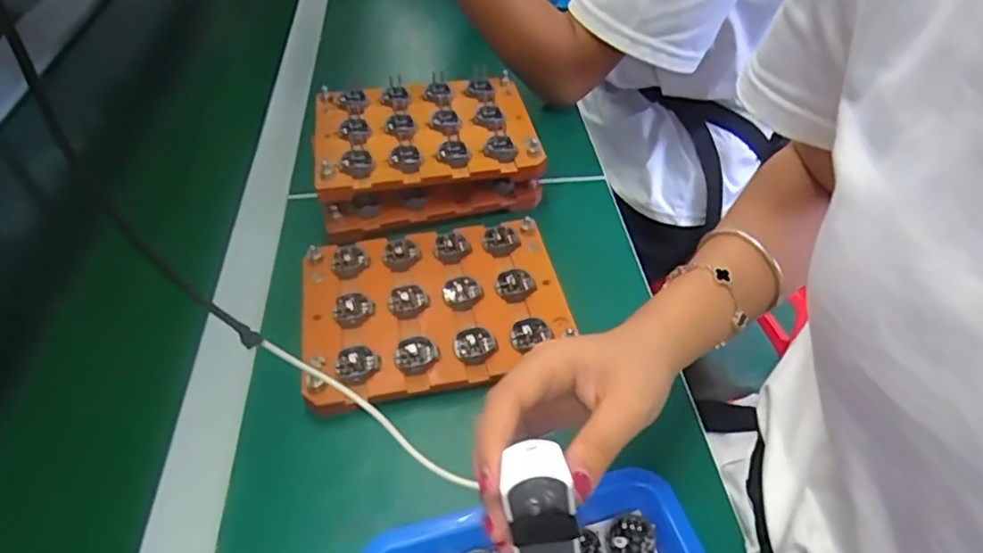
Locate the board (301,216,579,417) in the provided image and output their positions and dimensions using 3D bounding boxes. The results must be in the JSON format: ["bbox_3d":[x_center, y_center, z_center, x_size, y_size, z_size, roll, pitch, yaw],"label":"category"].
[{"bbox_3d":[-0.042,0.019,0.457,0.188,0.028,0.143,-12,46,-9],"label":"board"}]

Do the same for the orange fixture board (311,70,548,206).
[{"bbox_3d":[-0.059,-0.129,0.551,0.190,0.036,0.139,-10,46,-7],"label":"orange fixture board"}]

